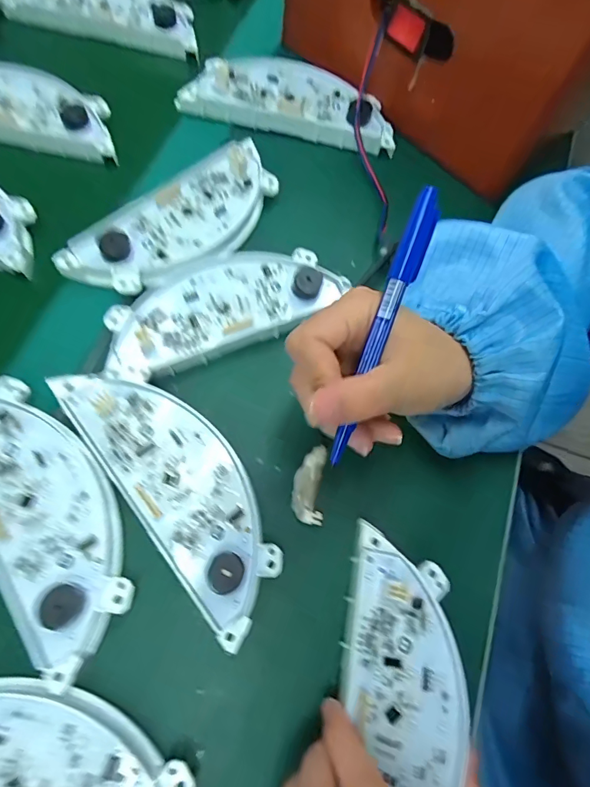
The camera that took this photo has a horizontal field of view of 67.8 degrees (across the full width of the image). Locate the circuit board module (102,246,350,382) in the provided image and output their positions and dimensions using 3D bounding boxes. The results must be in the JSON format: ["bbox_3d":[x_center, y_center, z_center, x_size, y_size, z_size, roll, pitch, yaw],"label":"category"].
[{"bbox_3d":[-0.050,-0.063,0.305,0.164,0.018,0.066,-24,74,-15],"label":"circuit board module"}]

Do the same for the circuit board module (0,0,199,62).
[{"bbox_3d":[-0.181,-0.369,0.421,0.190,0.025,0.069,14,68,-1],"label":"circuit board module"}]

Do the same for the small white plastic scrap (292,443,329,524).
[{"bbox_3d":[0.009,0.056,0.272,0.019,0.011,0.046,6,68,-5],"label":"small white plastic scrap"}]

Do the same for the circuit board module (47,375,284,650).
[{"bbox_3d":[-0.066,0.049,0.253,0.061,0.015,0.174,-35,81,-17],"label":"circuit board module"}]

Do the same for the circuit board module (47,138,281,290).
[{"bbox_3d":[-0.079,-0.130,0.320,0.074,0.019,0.173,39,69,9],"label":"circuit board module"}]

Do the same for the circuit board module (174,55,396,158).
[{"bbox_3d":[-0.002,-0.255,0.381,0.178,0.024,0.064,12,68,-2],"label":"circuit board module"}]

